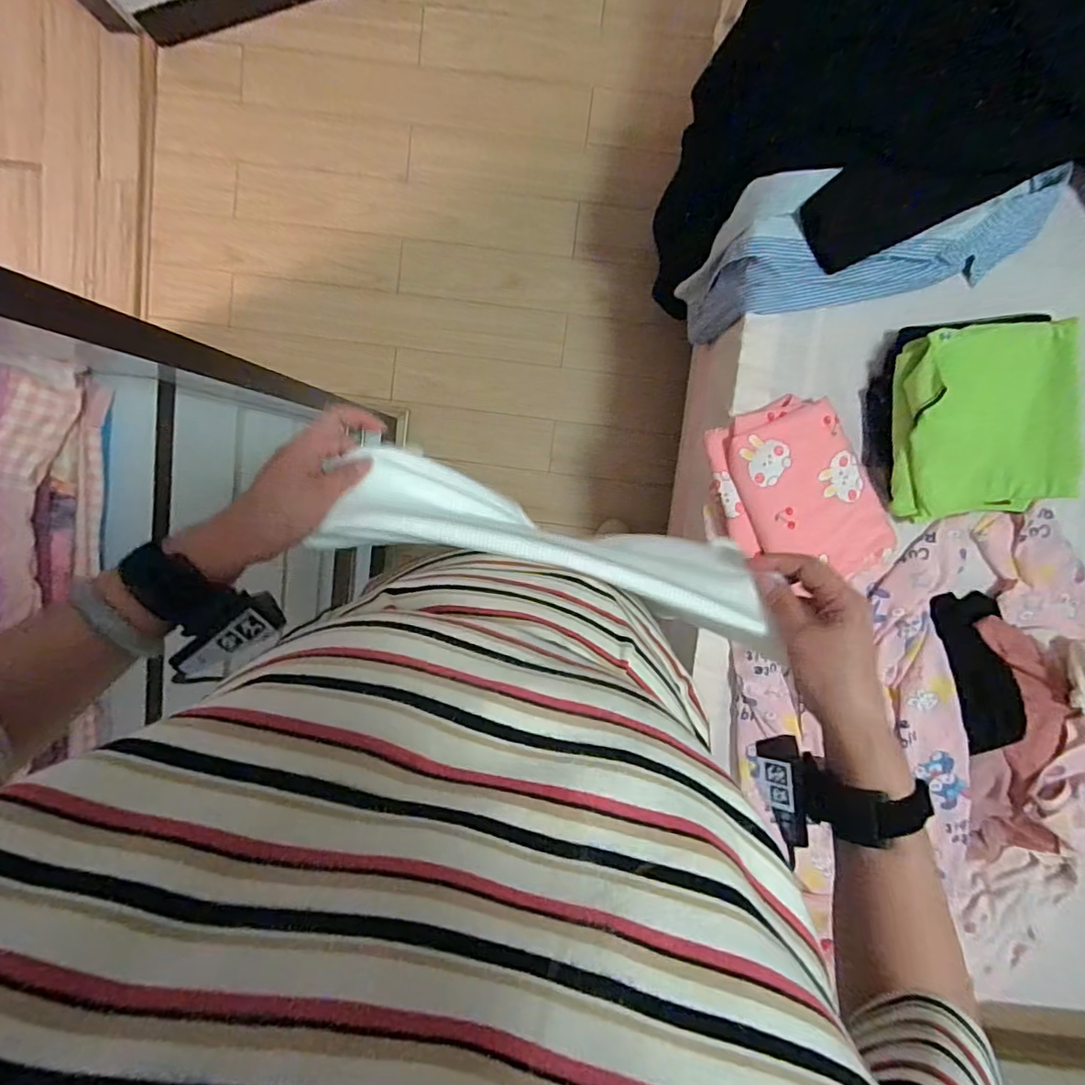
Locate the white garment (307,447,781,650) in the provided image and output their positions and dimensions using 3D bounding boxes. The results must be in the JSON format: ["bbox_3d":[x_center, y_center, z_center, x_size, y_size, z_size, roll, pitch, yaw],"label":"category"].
[{"bbox_3d":[0.008,-0.002,0.467,0.328,0.130,0.072,15,97,1],"label":"white garment"}]

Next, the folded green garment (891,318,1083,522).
[{"bbox_3d":[0.571,-0.152,0.727,0.213,0.079,0.237,-5,97,1],"label":"folded green garment"}]

